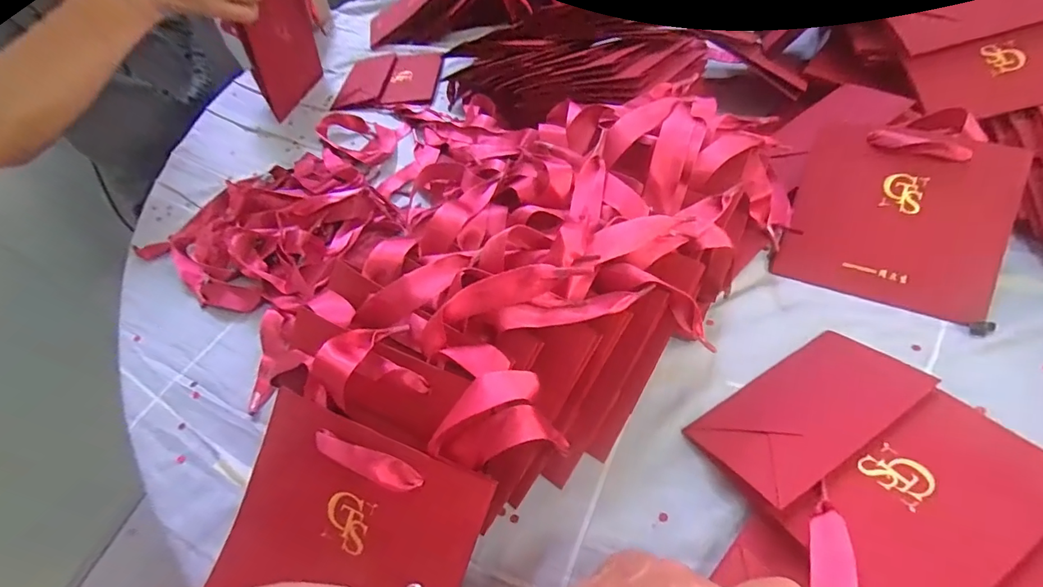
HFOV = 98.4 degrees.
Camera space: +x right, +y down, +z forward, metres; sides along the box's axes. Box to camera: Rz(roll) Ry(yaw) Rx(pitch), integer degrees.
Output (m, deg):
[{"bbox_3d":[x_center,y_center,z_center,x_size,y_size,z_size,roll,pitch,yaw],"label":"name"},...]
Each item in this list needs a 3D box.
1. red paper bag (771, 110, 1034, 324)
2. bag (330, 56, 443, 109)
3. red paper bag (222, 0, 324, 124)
[{"bbox_3d":[0.292,-0.069,0.346,0.137,0.006,0.158,20,85,20],"label":"red paper bag"},{"bbox_3d":[-0.188,-0.305,0.643,0.141,0.012,0.135,-4,51,4],"label":"bag"},{"bbox_3d":[-0.304,-0.317,0.590,0.008,0.123,0.162,15,54,-1],"label":"red paper bag"}]

